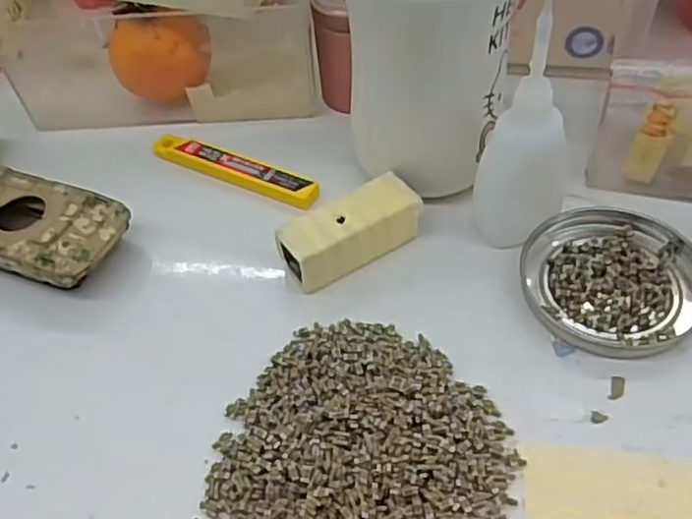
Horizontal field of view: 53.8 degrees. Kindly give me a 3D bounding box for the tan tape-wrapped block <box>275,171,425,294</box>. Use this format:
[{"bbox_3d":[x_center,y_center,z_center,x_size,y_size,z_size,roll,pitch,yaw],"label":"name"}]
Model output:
[{"bbox_3d":[0.001,-0.012,0.324,0.068,0.025,0.027,-28,53,-17],"label":"tan tape-wrapped block"}]

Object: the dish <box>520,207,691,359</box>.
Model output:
[{"bbox_3d":[0.121,0.008,0.307,0.078,0.007,0.078,-3,50,3],"label":"dish"}]

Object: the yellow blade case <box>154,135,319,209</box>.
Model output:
[{"bbox_3d":[-0.062,-0.050,0.372,0.105,0.007,0.017,21,55,21],"label":"yellow blade case"}]

